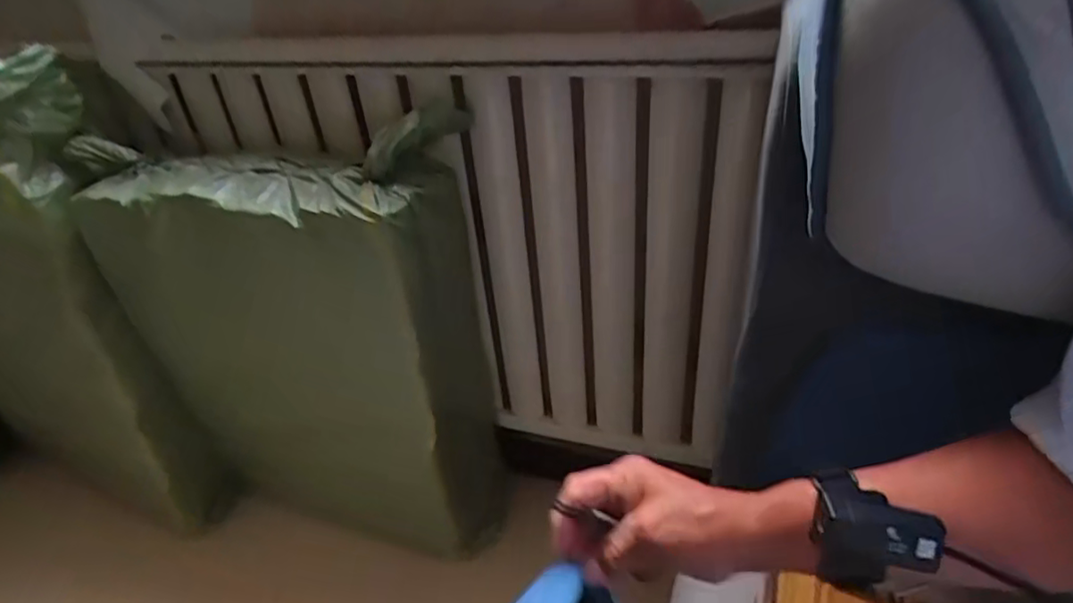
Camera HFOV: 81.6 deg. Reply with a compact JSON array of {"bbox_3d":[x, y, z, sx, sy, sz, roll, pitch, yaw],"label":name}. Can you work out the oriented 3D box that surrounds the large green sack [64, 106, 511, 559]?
[{"bbox_3d":[-0.342,0.077,0.986,0.512,0.665,0.173,6,36,16],"label":"large green sack"}]

